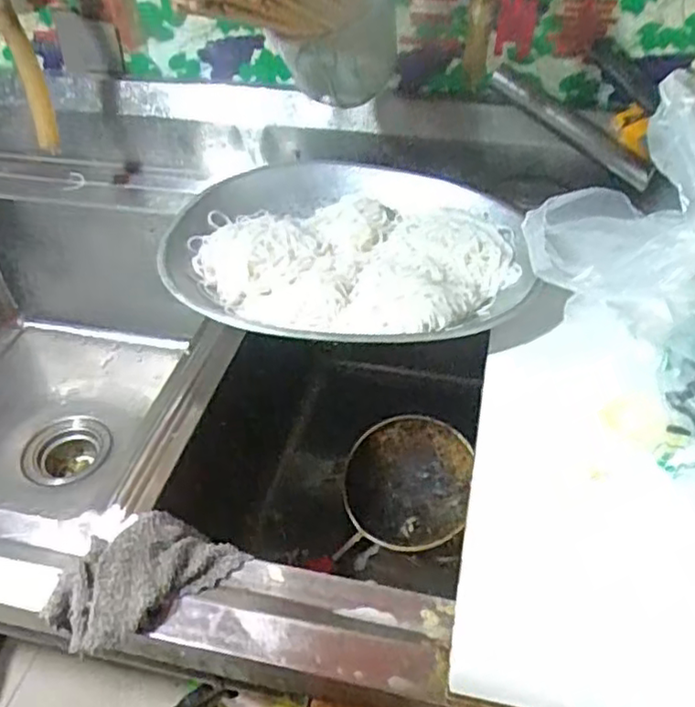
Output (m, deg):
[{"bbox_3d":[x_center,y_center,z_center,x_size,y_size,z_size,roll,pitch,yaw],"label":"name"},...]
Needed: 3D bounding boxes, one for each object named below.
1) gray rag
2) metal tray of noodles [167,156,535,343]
[{"bbox_3d":[-0.150,0.151,0.478,0.122,0.030,0.087,-33,50,-28],"label":"gray rag"},{"bbox_3d":[0.002,-0.107,0.702,0.367,0.042,0.302,2,43,6],"label":"metal tray of noodles"}]

